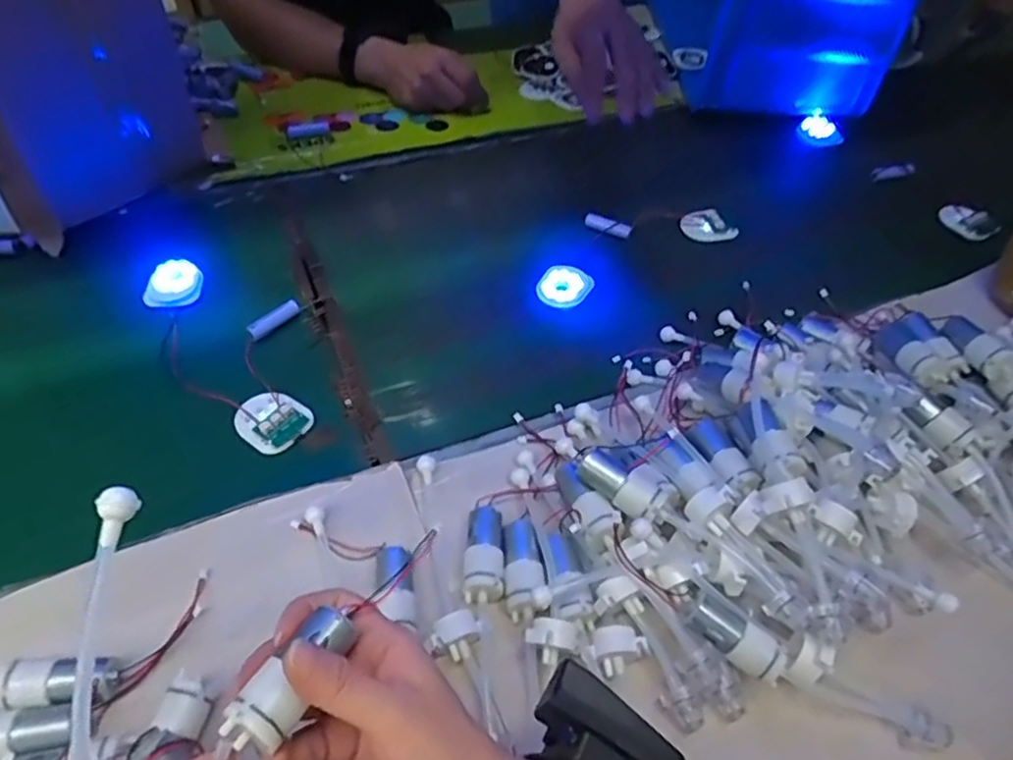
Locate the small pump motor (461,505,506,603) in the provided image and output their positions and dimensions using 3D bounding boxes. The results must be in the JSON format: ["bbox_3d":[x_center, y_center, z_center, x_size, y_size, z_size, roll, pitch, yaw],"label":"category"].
[{"bbox_3d":[-0.016,0.116,0.454,0.027,0.020,0.064,1,50,-5],"label":"small pump motor"}]

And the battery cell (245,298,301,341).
[{"bbox_3d":[-0.208,-0.055,0.604,0.016,0.012,0.051,32,54,19],"label":"battery cell"}]

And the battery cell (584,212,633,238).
[{"bbox_3d":[0.107,-0.163,0.722,0.052,0.013,0.012,24,52,15],"label":"battery cell"}]

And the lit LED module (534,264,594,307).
[{"bbox_3d":[0.055,-0.091,0.655,0.049,0.014,0.052,26,53,15],"label":"lit LED module"}]

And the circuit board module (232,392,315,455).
[{"bbox_3d":[-0.184,0.031,0.535,0.053,0.008,0.050,33,55,20],"label":"circuit board module"}]

